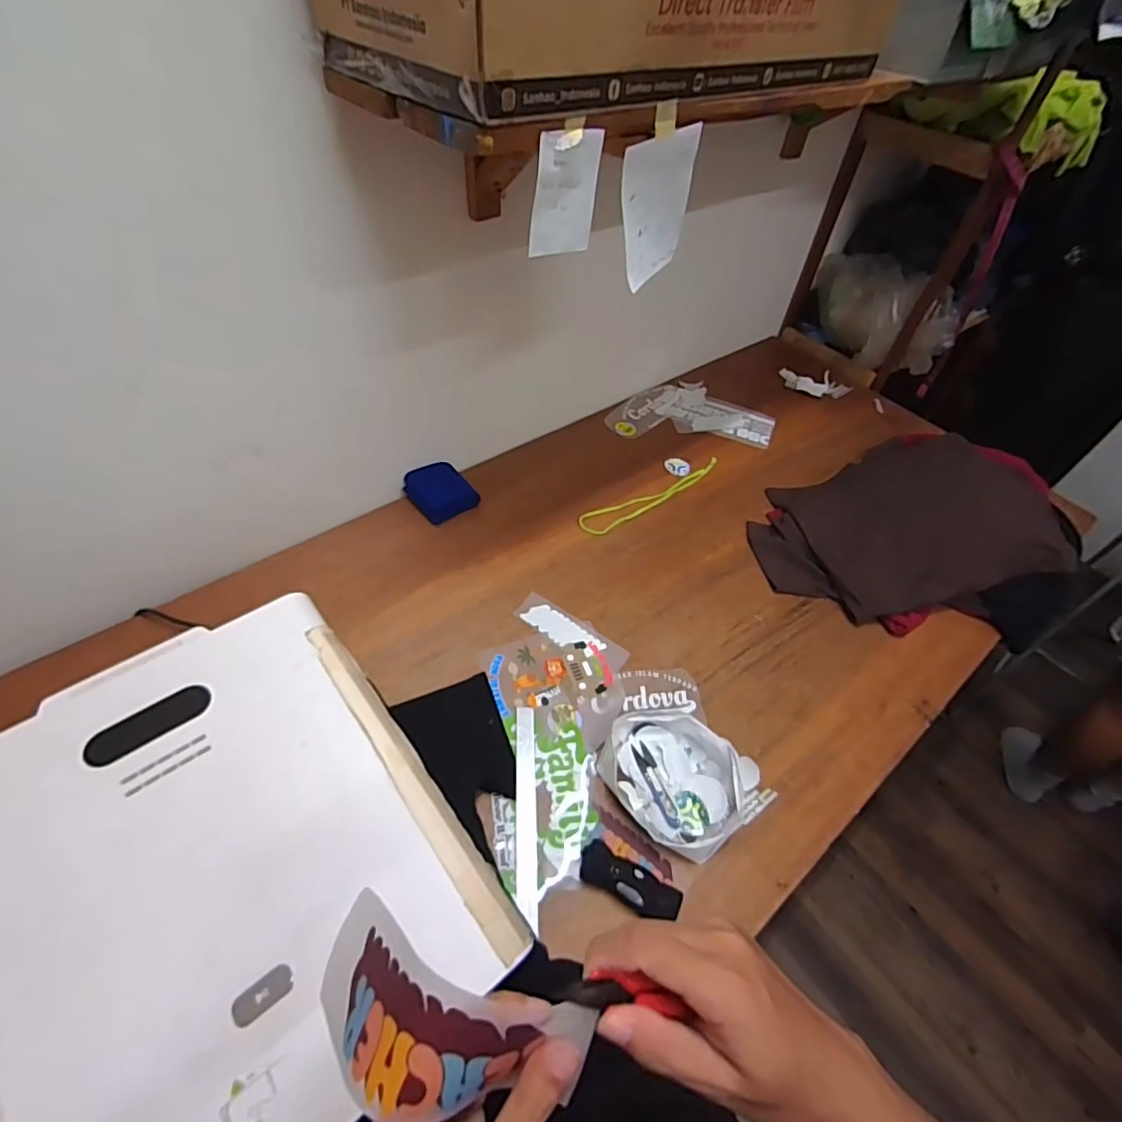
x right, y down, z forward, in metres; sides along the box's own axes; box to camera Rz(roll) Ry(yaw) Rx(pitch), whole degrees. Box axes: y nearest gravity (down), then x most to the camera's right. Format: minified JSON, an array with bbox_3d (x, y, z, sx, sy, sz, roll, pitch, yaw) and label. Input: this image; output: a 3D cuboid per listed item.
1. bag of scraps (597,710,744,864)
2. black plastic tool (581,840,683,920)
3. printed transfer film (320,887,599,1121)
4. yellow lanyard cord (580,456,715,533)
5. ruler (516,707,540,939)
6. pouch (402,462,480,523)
[{"bbox_3d":[0.154,0.293,0.773,0.190,0.043,0.159,31,54,20],"label":"bag of scraps"},{"bbox_3d":[0.083,0.394,0.689,0.126,0.028,0.049,27,53,16],"label":"black plastic tool"},{"bbox_3d":[-0.070,0.219,0.273,0.151,0.050,0.068,0,45,29],"label":"printed transfer film"},{"bbox_3d":[0.196,-0.138,1.163,0.377,0.008,0.059,-27,57,-25],"label":"yellow lanyard cord"},{"bbox_3d":[-0.046,0.329,0.753,0.028,0.006,0.280,2,51,-7],"label":"ruler"},{"bbox_3d":[-0.233,-0.133,1.096,0.111,0.045,0.118,-30,59,-27],"label":"pouch"}]

